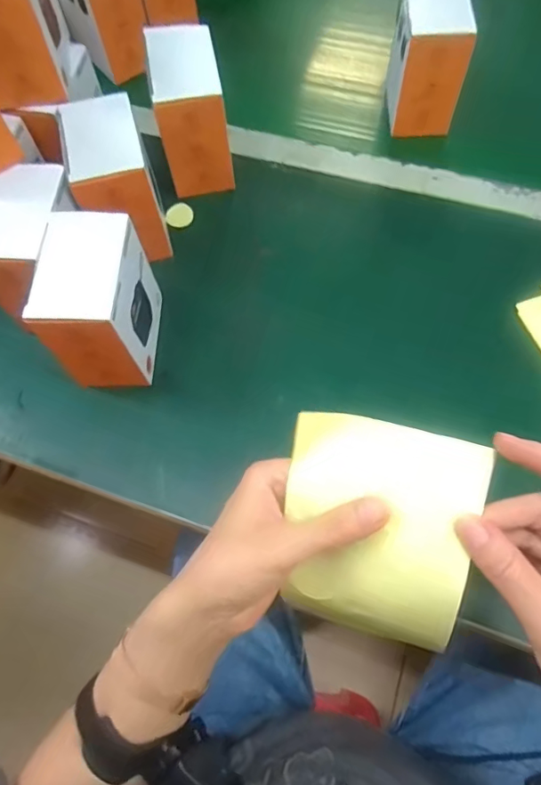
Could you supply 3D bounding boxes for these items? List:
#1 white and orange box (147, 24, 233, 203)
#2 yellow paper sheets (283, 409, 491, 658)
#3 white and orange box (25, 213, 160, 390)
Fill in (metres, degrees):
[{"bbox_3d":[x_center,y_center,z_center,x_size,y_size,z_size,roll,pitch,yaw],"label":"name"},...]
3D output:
[{"bbox_3d":[-0.080,-0.279,0.511,0.064,0.119,0.094,-11,66,-3],"label":"white and orange box"},{"bbox_3d":[0.059,0.085,0.291,0.103,0.032,0.133,13,102,24],"label":"yellow paper sheets"},{"bbox_3d":[-0.140,-0.070,0.424,0.065,0.117,0.106,0,66,3],"label":"white and orange box"}]

